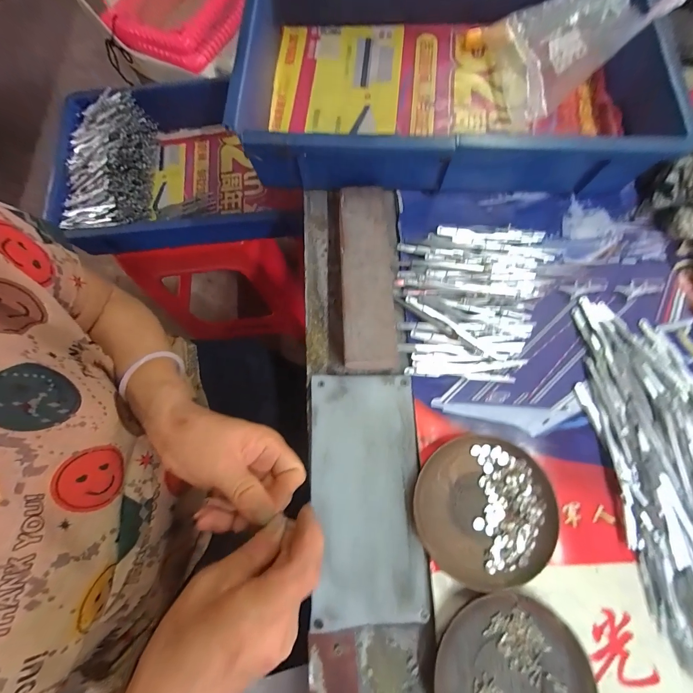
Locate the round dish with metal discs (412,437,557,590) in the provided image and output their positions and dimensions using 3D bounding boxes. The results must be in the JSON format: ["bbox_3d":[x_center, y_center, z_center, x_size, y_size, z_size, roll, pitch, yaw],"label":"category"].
[{"bbox_3d":[0.116,0.137,0.273,0.115,0.015,0.111,0,75,1],"label":"round dish with metal discs"}]

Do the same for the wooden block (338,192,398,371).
[{"bbox_3d":[0.019,-0.071,0.321,0.048,0.031,0.184,-2,75,1],"label":"wooden block"}]

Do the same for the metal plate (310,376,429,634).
[{"bbox_3d":[0.016,0.125,0.281,0.094,0.009,0.197,-1,75,1],"label":"metal plate"}]

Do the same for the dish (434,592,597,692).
[{"bbox_3d":[0.125,0.252,0.241,0.112,0.017,0.113,0,75,1],"label":"dish"}]

